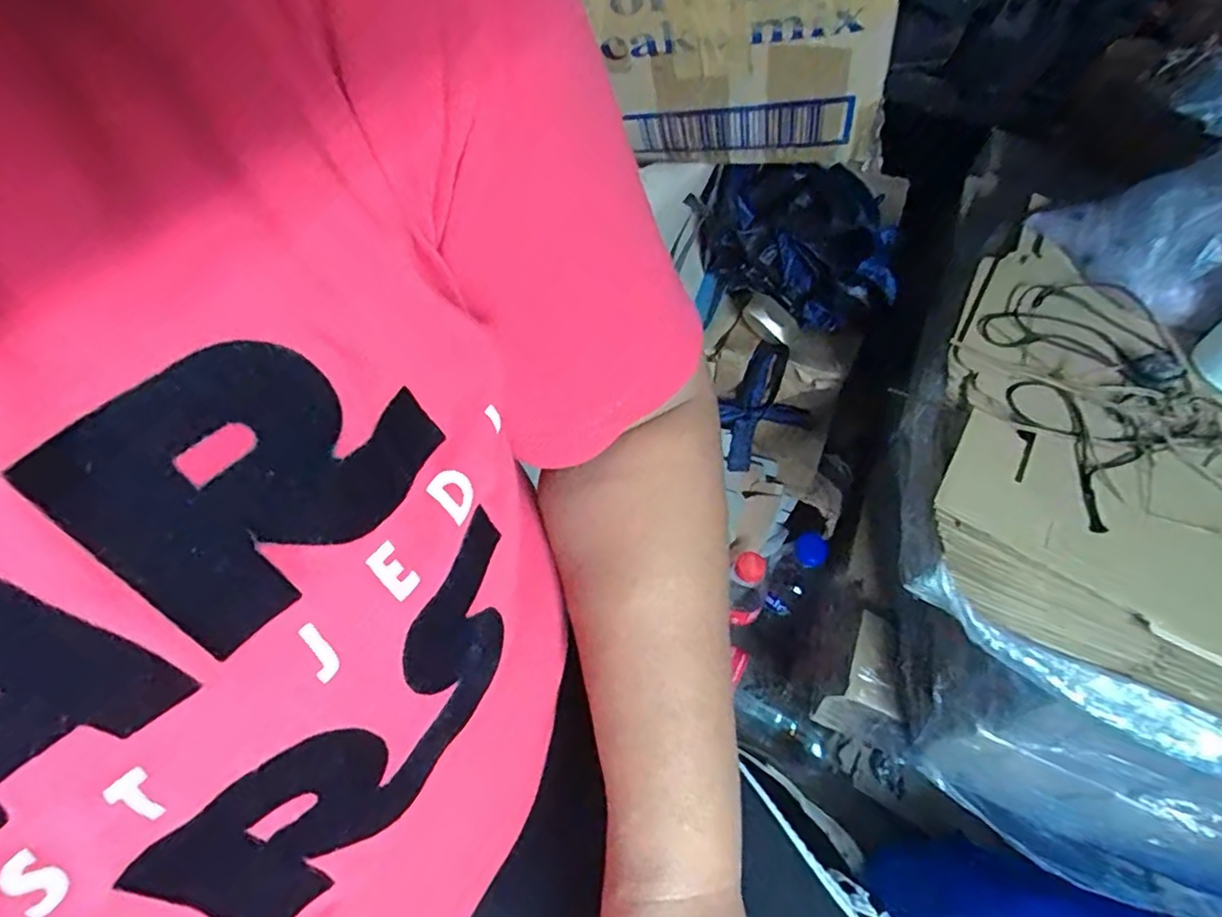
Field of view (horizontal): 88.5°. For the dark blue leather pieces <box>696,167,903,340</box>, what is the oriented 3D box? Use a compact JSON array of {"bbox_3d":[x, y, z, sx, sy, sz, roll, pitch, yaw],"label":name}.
[{"bbox_3d":[0.152,-0.175,0.526,0.170,0.129,0.064,37,61,20],"label":"dark blue leather pieces"}]

